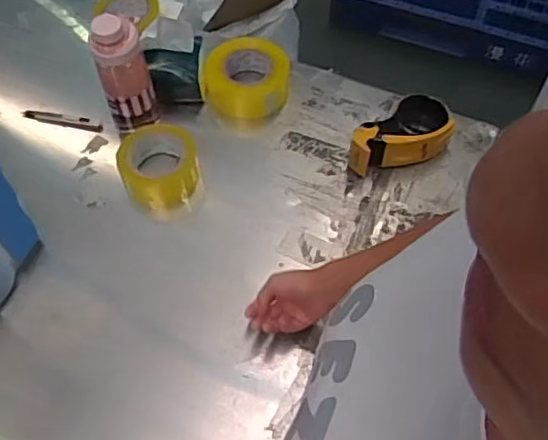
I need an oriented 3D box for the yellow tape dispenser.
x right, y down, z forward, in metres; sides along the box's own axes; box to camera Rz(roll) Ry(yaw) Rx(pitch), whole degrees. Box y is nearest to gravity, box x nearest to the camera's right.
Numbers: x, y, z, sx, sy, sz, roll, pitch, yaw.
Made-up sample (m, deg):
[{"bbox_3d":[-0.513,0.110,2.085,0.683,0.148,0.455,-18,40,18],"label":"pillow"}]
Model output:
[{"bbox_3d":[0.201,-0.129,0.960,0.177,0.061,0.093,-32,64,-18],"label":"yellow tape dispenser"}]

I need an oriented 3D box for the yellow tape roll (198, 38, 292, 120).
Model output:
[{"bbox_3d":[-0.047,-0.240,1.024,0.140,0.068,0.132,0,59,0],"label":"yellow tape roll"}]

